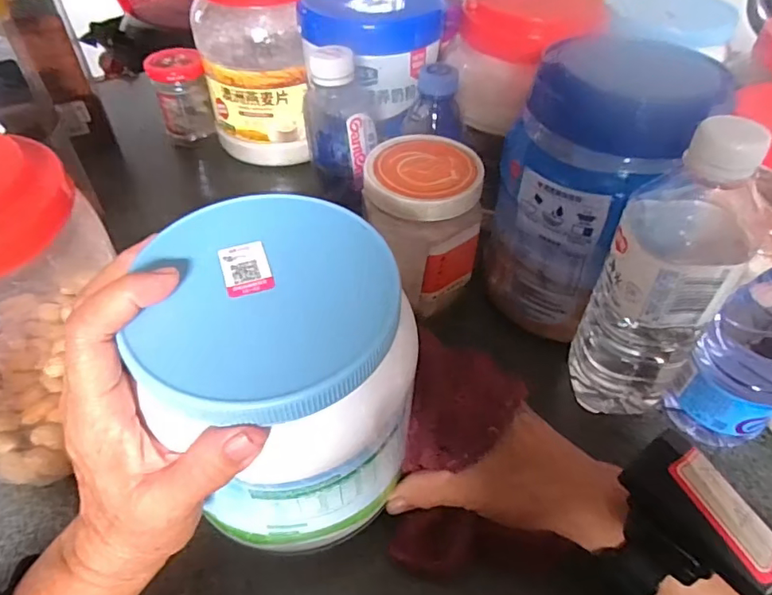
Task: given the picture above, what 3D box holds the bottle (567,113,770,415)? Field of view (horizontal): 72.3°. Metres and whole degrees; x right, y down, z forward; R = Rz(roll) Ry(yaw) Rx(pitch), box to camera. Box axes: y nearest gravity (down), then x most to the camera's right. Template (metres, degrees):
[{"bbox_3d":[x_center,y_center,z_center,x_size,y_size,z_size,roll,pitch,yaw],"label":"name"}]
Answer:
[{"bbox_3d":[0.169,-0.007,0.322,0.072,0.209,0.068,31,53,25],"label":"bottle"}]

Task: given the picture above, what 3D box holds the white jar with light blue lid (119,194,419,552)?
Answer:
[{"bbox_3d":[-0.050,0.041,0.274,0.118,0.135,0.119,1,47,-1],"label":"white jar with light blue lid"}]

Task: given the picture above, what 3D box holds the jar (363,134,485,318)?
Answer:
[{"bbox_3d":[0.029,-0.051,0.418,0.086,0.119,0.081,1,47,-1],"label":"jar"}]

